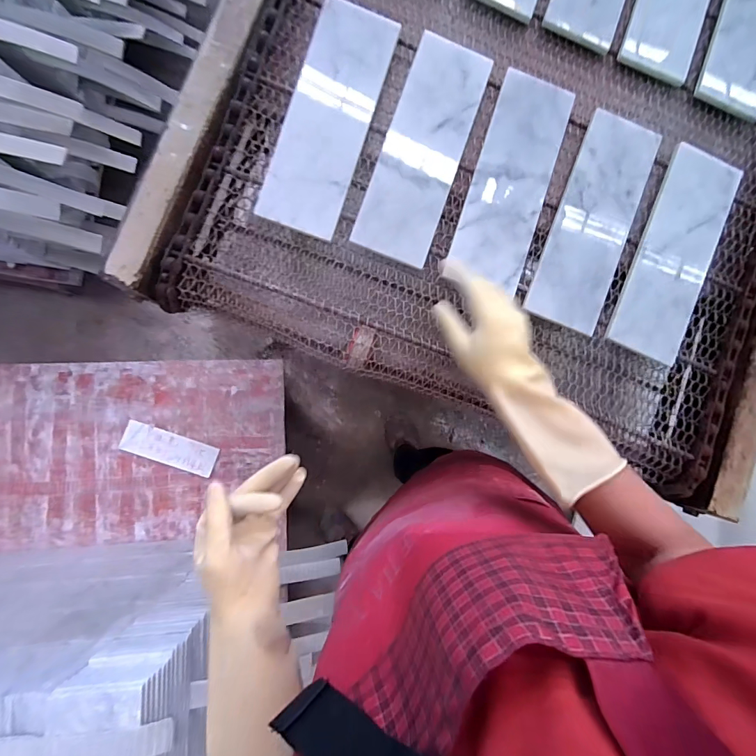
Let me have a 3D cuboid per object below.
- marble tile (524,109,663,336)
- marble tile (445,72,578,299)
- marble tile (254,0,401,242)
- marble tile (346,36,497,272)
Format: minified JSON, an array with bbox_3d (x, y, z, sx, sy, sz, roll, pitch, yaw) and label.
[{"bbox_3d":[0.312,-0.223,0.566,0.106,0.022,0.315,22,83,-3],"label":"marble tile"},{"bbox_3d":[0.190,-0.279,0.551,0.106,0.017,0.302,18,84,-3],"label":"marble tile"},{"bbox_3d":[-0.064,-0.350,0.529,0.107,0.015,0.316,17,84,-3],"label":"marble tile"},{"bbox_3d":[0.063,-0.313,0.539,0.104,0.013,0.311,19,83,-3],"label":"marble tile"}]

